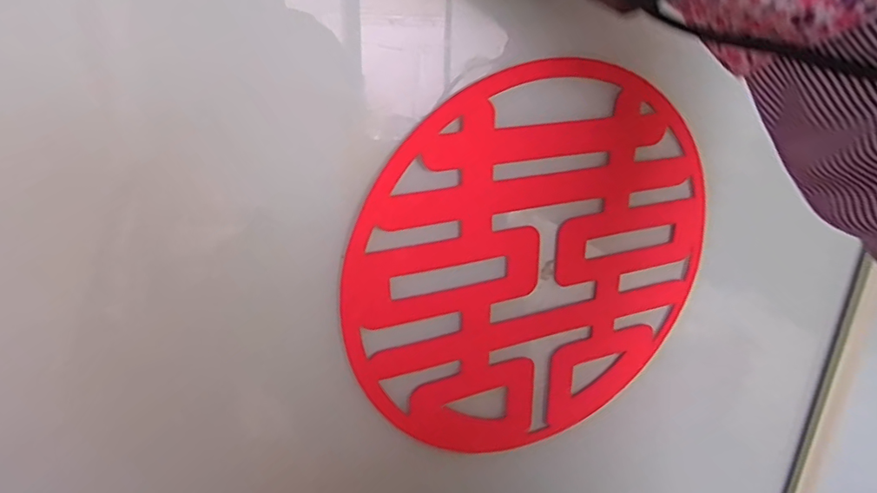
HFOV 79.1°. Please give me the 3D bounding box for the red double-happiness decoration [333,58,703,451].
[{"bbox_3d":[0.067,0.016,0.346,0.258,0.252,0.007,-45,31,-3],"label":"red double-happiness decoration"}]

